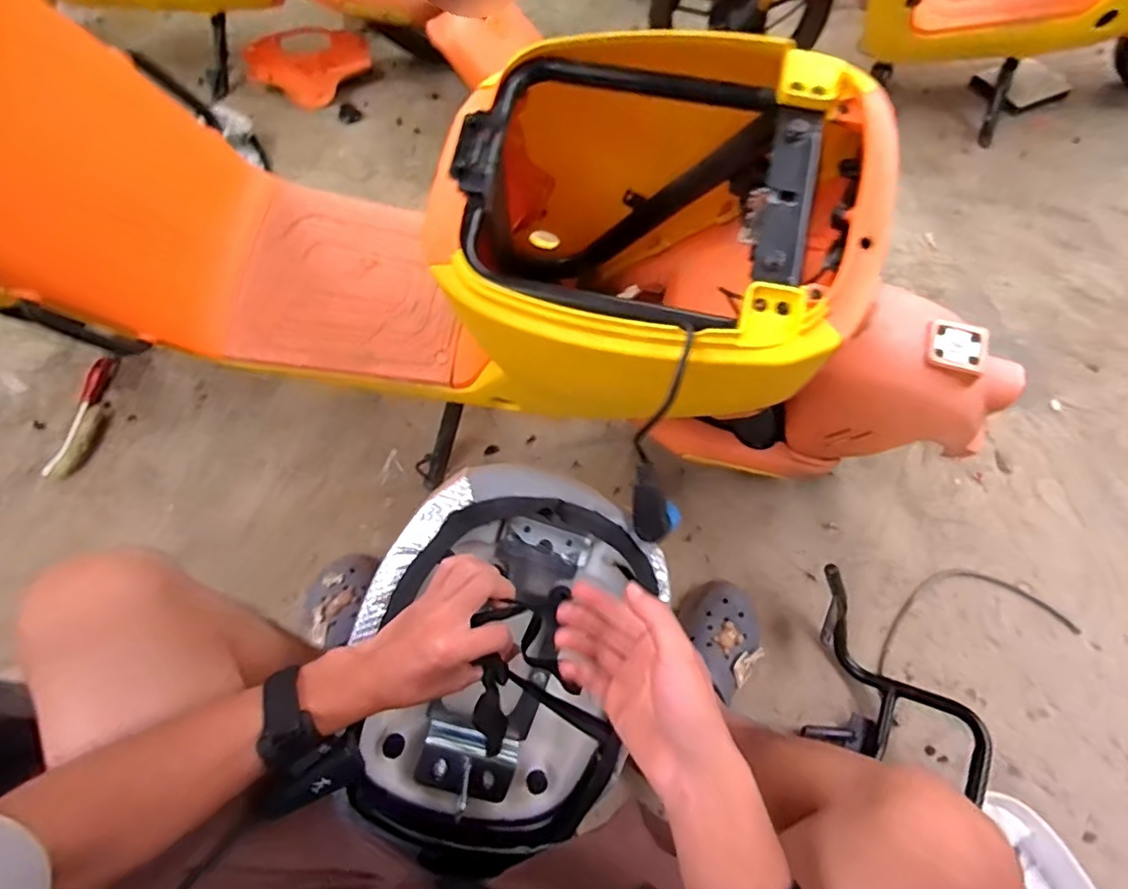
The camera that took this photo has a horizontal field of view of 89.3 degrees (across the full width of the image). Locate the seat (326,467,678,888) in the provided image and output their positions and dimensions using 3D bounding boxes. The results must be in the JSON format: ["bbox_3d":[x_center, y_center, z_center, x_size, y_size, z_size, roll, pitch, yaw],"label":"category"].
[{"bbox_3d":[-0.081,0.202,0.548,0.272,0.120,0.376,12,98,-10],"label":"seat"}]

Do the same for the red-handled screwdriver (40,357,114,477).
[{"bbox_3d":[-0.809,-0.051,0.959,0.032,0.018,0.224,1,64,0],"label":"red-handled screwdriver"}]

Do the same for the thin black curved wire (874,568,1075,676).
[{"bbox_3d":[0.592,0.249,0.853,0.312,0.010,0.120,-10,65,-5],"label":"thin black curved wire"}]

